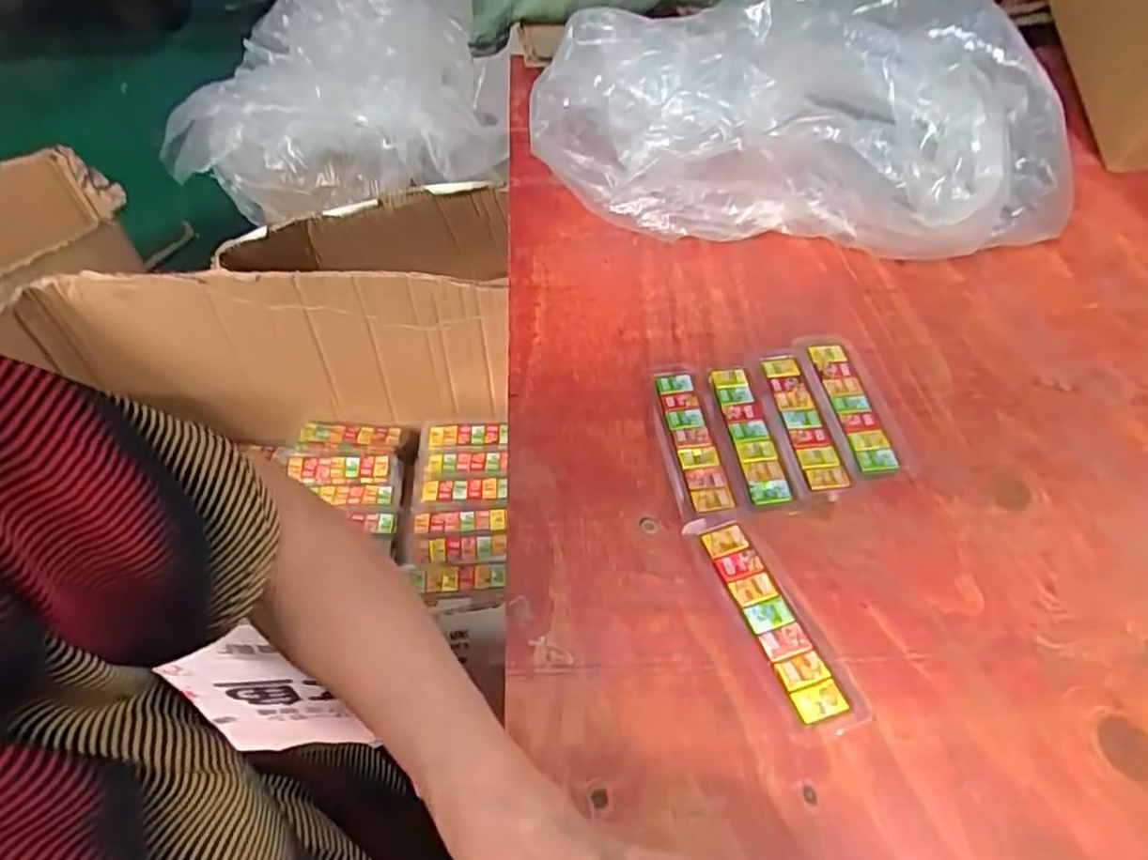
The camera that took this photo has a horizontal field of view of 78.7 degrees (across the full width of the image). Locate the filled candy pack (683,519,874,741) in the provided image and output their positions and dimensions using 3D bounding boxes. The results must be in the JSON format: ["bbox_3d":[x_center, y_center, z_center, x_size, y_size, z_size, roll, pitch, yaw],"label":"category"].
[{"bbox_3d":[0.110,0.104,0.394,0.035,0.009,0.134,-17,51,-13],"label":"filled candy pack"}]

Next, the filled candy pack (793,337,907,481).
[{"bbox_3d":[0.195,-0.020,0.494,0.044,0.006,0.129,-5,50,-3],"label":"filled candy pack"}]

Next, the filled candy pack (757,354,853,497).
[{"bbox_3d":[0.158,-0.008,0.484,0.033,0.005,0.123,-5,49,-3],"label":"filled candy pack"}]

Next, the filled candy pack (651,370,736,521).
[{"bbox_3d":[0.078,0.006,0.476,0.032,0.007,0.125,-5,50,-3],"label":"filled candy pack"}]

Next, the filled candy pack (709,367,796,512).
[{"bbox_3d":[0.119,0.001,0.479,0.031,0.004,0.121,-6,50,-4],"label":"filled candy pack"}]

